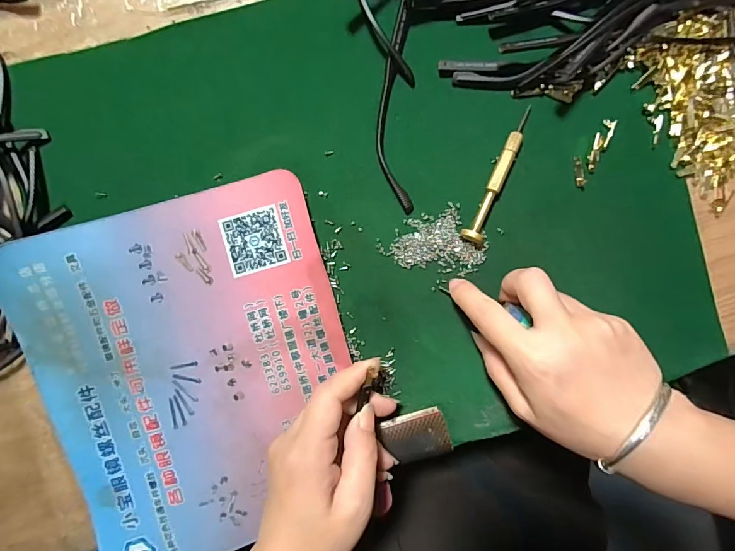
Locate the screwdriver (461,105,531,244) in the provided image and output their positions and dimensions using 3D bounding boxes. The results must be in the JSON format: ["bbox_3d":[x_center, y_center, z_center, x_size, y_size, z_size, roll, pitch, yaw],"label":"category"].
[{"bbox_3d":[0.084,-0.065,0.259,0.012,0.011,0.092,23,93,-3],"label":"screwdriver"}]

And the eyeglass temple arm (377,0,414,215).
[{"bbox_3d":[0.017,-0.105,0.258,0.022,0.008,0.127,-2,94,-1],"label":"eyeglass temple arm"}]

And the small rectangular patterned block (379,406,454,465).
[{"bbox_3d":[0.033,0.109,0.272,0.043,0.007,0.032,-16,94,0],"label":"small rectangular patterned block"}]

